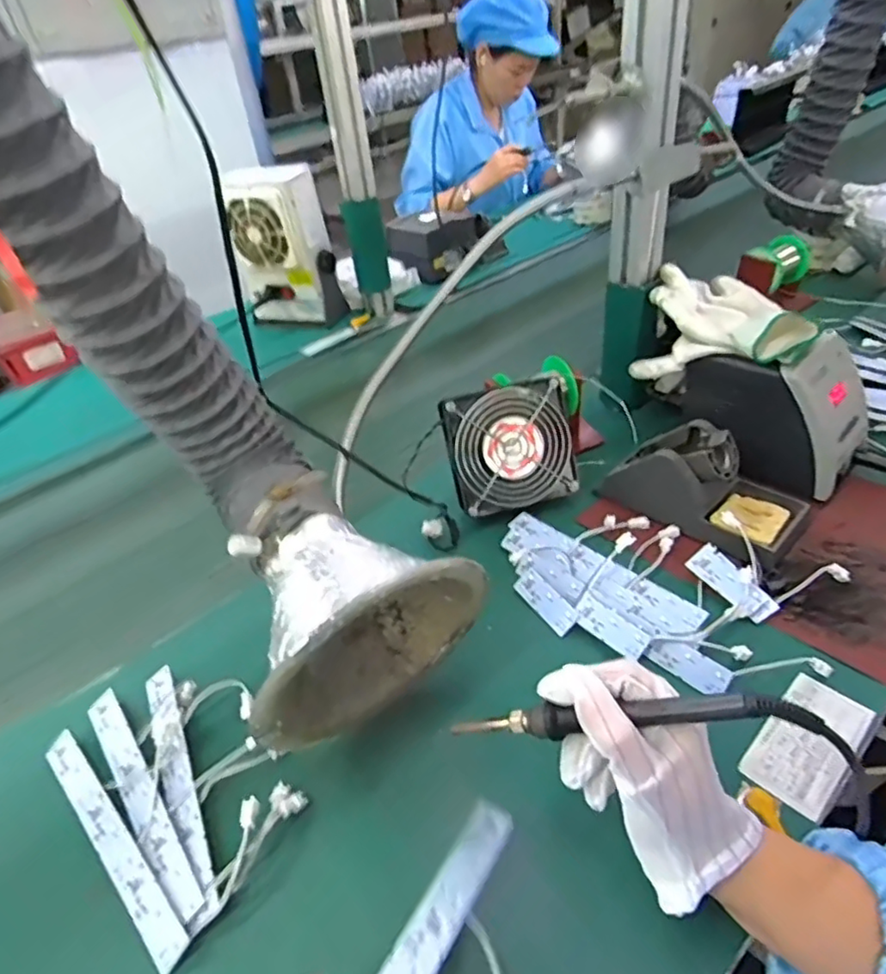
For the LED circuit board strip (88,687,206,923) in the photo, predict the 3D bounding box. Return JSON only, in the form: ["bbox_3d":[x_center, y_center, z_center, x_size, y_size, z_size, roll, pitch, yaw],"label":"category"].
[{"bbox_3d":[-0.214,0.215,0.429,0.023,0.005,0.196,-36,48,-23],"label":"LED circuit board strip"}]

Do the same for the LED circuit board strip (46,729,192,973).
[{"bbox_3d":[-0.223,0.234,0.406,0.189,0.007,0.024,30,66,34],"label":"LED circuit board strip"}]

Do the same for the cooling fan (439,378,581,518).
[{"bbox_3d":[0.067,-0.039,0.606,0.126,0.123,0.033,-13,9,-7],"label":"cooling fan"}]

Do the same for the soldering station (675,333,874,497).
[{"bbox_3d":[0.332,-0.087,0.610,0.164,0.122,0.096,25,48,35],"label":"soldering station"}]

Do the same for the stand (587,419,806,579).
[{"bbox_3d":[0.245,-0.005,0.574,0.084,0.075,0.169,-34,45,-31],"label":"stand"}]

